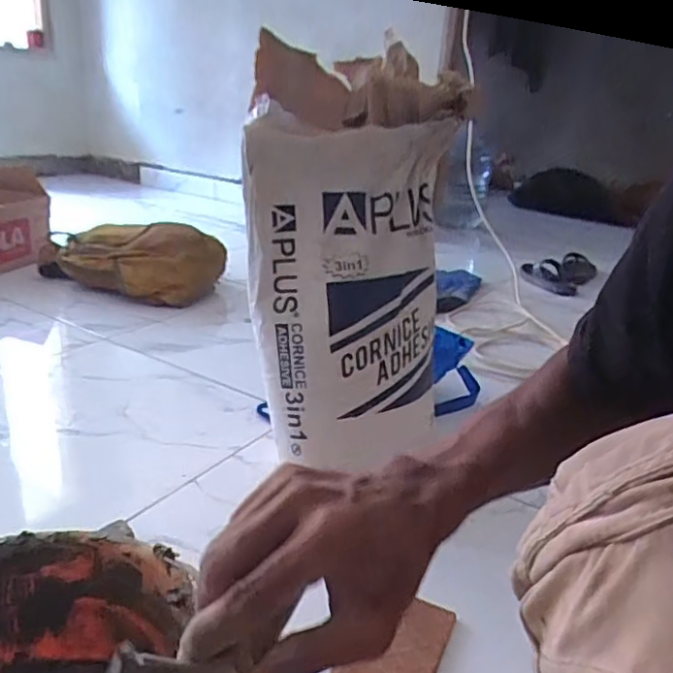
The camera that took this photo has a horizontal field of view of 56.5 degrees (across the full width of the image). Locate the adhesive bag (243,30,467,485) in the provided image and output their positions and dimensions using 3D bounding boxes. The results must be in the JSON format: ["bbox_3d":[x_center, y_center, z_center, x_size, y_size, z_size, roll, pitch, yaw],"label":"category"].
[{"bbox_3d":[0.019,-0.076,0.824,0.261,0.511,0.170,11,23,14],"label":"adhesive bag"}]

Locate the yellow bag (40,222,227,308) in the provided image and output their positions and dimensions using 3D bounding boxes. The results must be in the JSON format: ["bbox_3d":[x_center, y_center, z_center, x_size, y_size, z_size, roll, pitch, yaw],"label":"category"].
[{"bbox_3d":[-0.528,-0.194,1.554,0.448,0.172,0.220,8,21,3],"label":"yellow bag"}]

